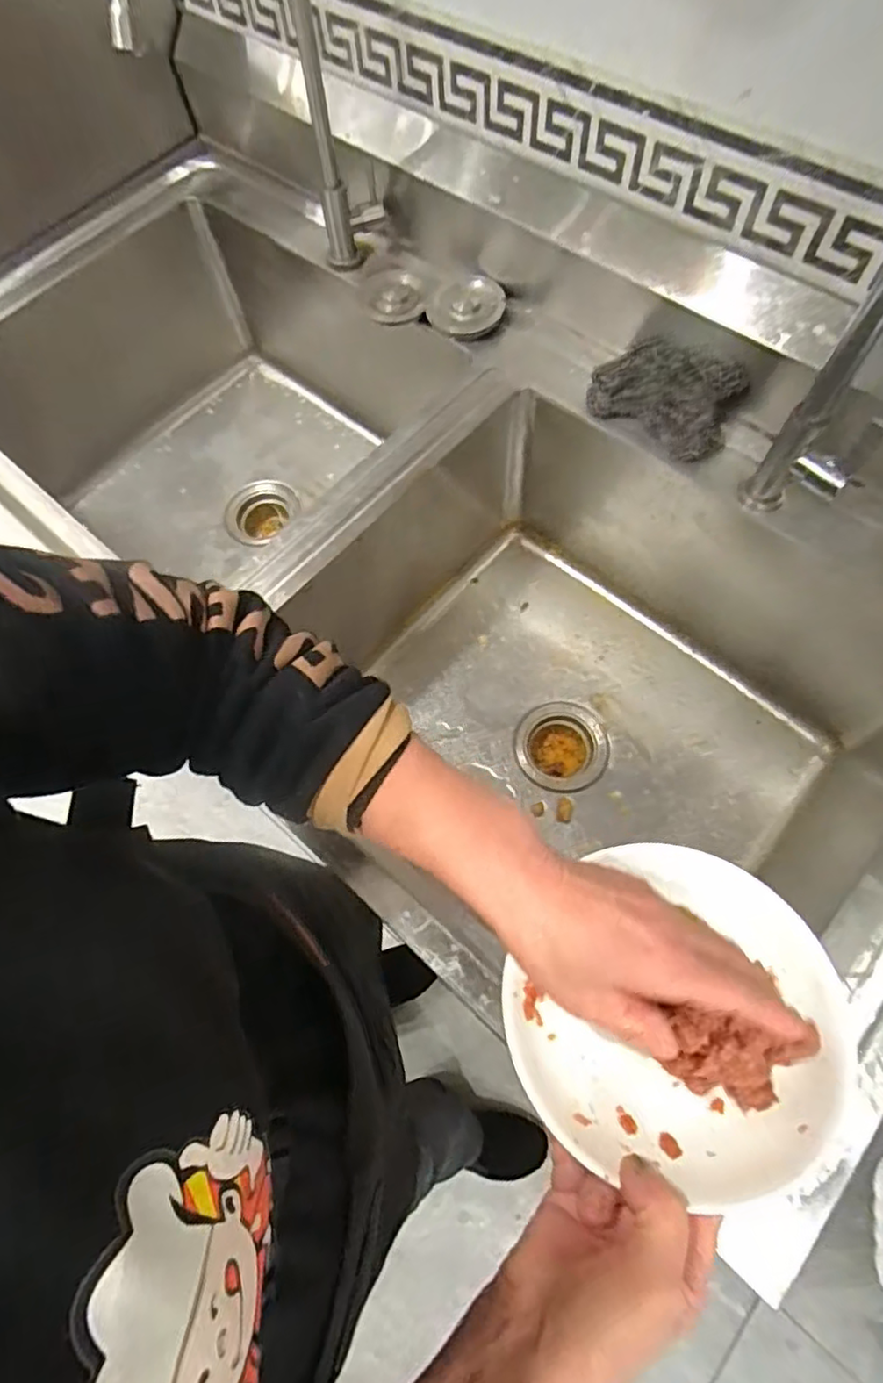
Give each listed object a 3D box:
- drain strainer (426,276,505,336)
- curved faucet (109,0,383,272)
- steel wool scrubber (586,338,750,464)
[{"bbox_3d":[0.026,-0.413,0.672,0.081,0.019,0.066,-3,68,2],"label":"drain strainer"},{"bbox_3d":[-0.159,-0.516,0.567,0.070,0.315,0.211,25,71,13],"label":"curved faucet"},{"bbox_3d":[0.210,-0.281,0.586,0.134,0.058,0.082,39,75,17],"label":"steel wool scrubber"}]

